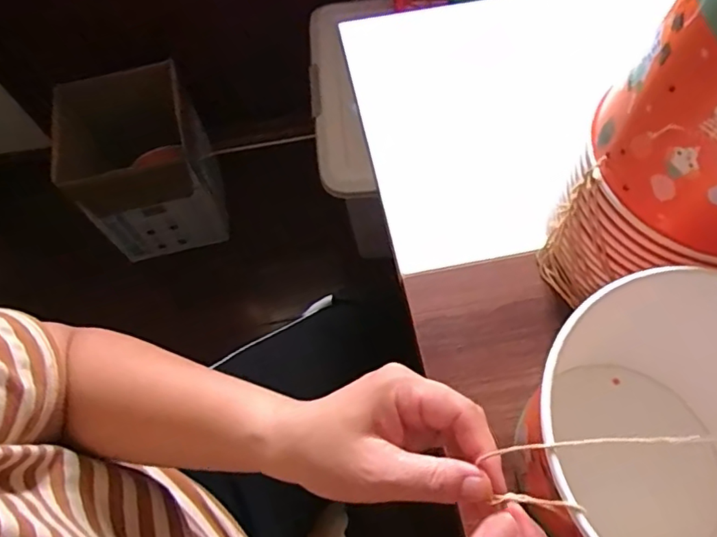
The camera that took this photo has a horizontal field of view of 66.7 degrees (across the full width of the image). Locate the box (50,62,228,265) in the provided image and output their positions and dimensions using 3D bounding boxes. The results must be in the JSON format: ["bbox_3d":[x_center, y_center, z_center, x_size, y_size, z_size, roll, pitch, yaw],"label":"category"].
[{"bbox_3d":[-0.446,-0.203,1.138,0.260,0.339,0.274,-15,65,-4],"label":"box"}]

